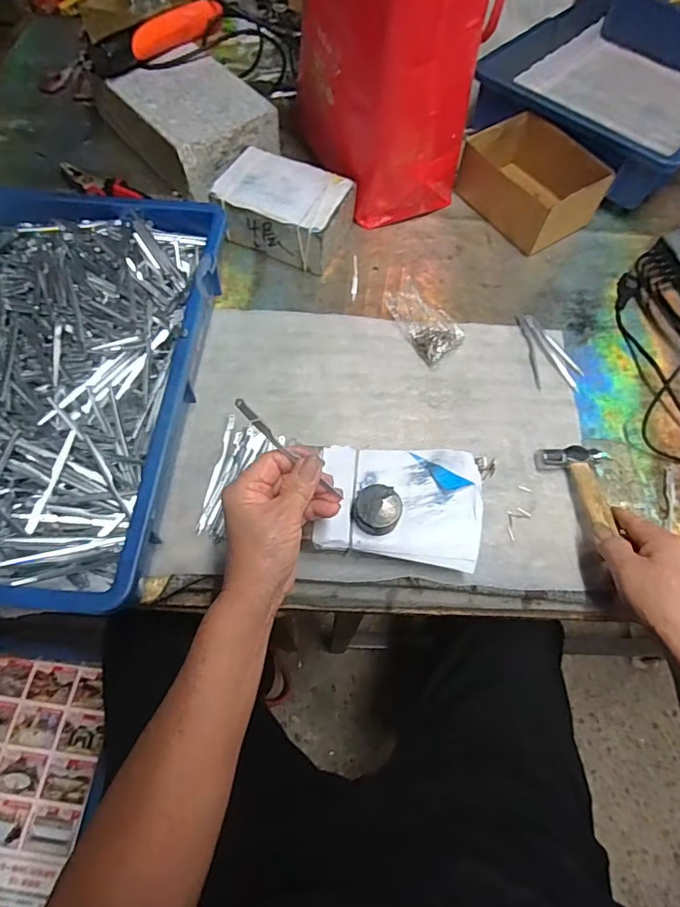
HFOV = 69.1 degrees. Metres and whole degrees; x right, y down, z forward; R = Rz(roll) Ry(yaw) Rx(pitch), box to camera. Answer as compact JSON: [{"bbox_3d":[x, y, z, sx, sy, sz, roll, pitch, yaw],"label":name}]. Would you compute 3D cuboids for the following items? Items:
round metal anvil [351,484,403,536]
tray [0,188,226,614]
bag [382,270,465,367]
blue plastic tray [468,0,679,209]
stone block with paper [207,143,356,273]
[{"bbox_3d":[0.031,0.048,0.415,0.038,0.019,0.040,1,63,-2],"label":"round metal anvil"},{"bbox_3d":[-0.285,-0.074,0.476,0.286,0.082,0.424,5,63,0],"label":"tray"},{"bbox_3d":[0.094,-0.153,0.554,0.058,0.040,0.094,-36,70,-18],"label":"bag"},{"bbox_3d":[0.420,-0.537,0.721,0.282,0.085,0.435,38,68,15],"label":"blue plastic tray"},{"bbox_3d":[-0.068,-0.294,0.604,0.147,0.071,0.101,19,64,7],"label":"stone block with paper"}]

